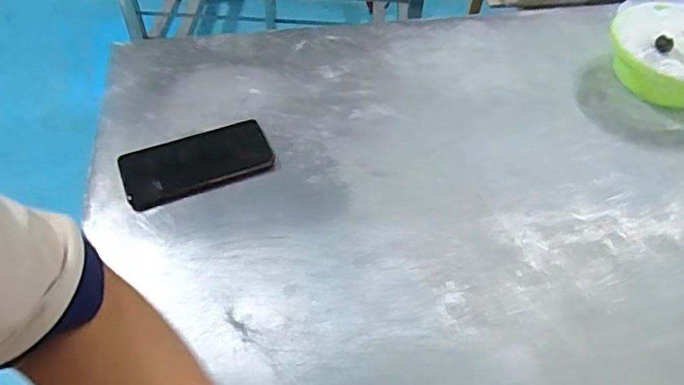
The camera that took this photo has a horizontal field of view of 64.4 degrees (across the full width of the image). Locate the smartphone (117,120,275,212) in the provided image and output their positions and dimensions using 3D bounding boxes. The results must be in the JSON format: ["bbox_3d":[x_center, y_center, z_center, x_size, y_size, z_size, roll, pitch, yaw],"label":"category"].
[{"bbox_3d":[-0.161,-0.034,0.602,0.156,0.016,0.081,-21,54,-18],"label":"smartphone"}]

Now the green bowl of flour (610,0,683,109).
[{"bbox_3d":[0.433,-0.184,0.708,0.168,0.072,0.188,25,54,18],"label":"green bowl of flour"}]

